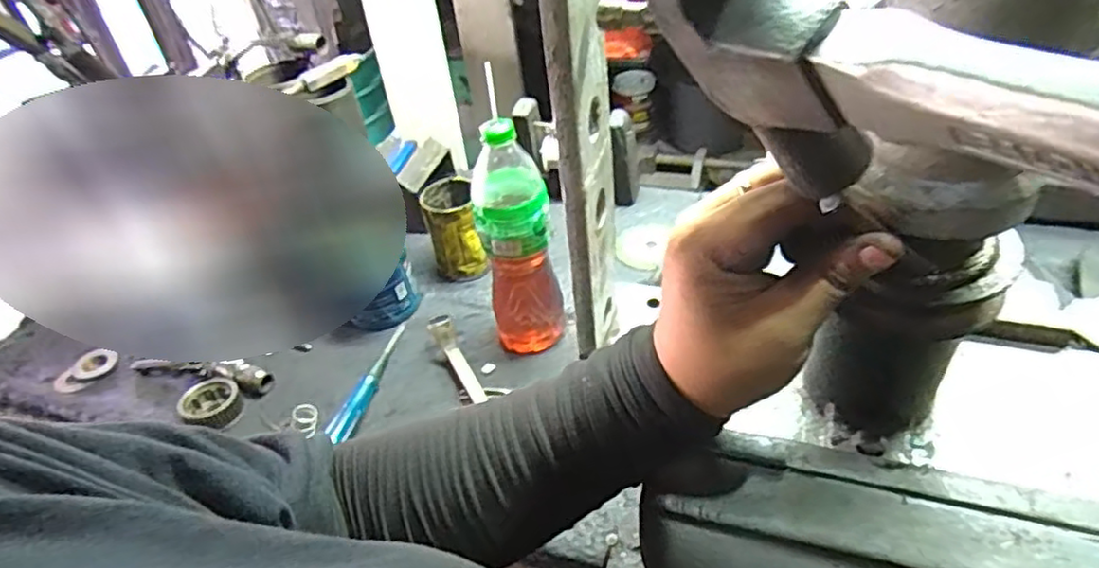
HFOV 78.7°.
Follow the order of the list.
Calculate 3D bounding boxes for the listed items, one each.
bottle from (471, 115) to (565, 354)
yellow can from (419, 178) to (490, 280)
[{"bbox_3d":[-0.034,-0.042,0.704,0.077,0.252,0.072,-8,39,0],"label":"bottle"},{"bbox_3d":[-0.122,-0.066,0.869,0.072,0.110,0.085,-16,40,-10],"label":"yellow can"}]

